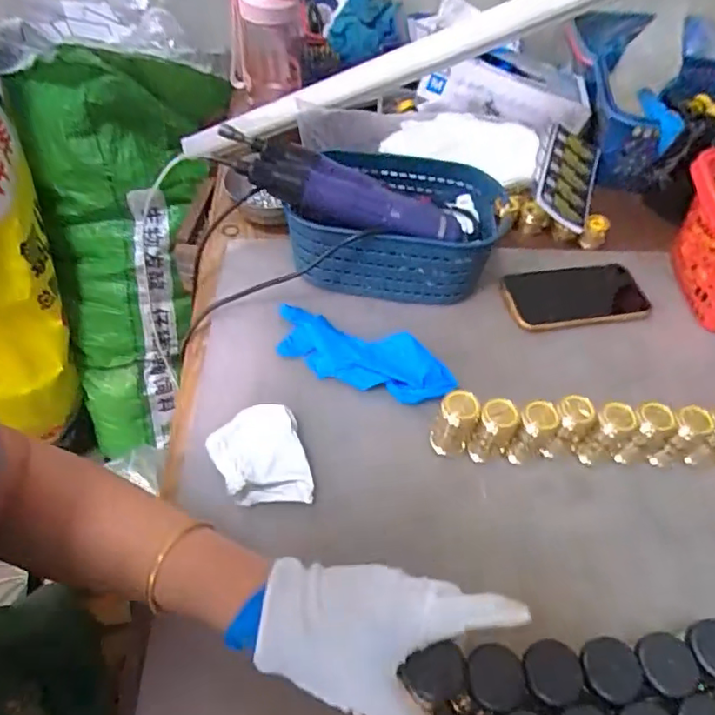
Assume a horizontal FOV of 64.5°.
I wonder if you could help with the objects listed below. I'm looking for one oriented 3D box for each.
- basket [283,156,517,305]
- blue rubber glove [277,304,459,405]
[{"bbox_3d":[0.049,-0.142,0.608,0.227,0.084,0.143,5,53,1],"label":"basket"},{"bbox_3d":[0.002,-0.001,0.542,0.178,0.029,0.059,19,54,11],"label":"blue rubber glove"}]

